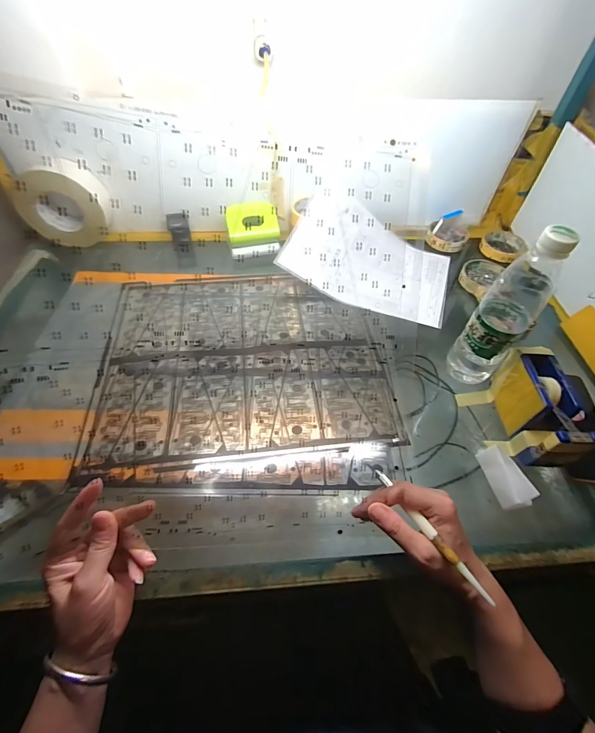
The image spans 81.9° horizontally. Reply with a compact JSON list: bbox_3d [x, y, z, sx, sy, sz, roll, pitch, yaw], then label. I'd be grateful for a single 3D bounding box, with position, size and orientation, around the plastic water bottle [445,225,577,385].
[{"bbox_3d":[0.256,-0.061,0.428,0.064,0.231,0.066,33,59,22],"label":"plastic water bottle"}]

